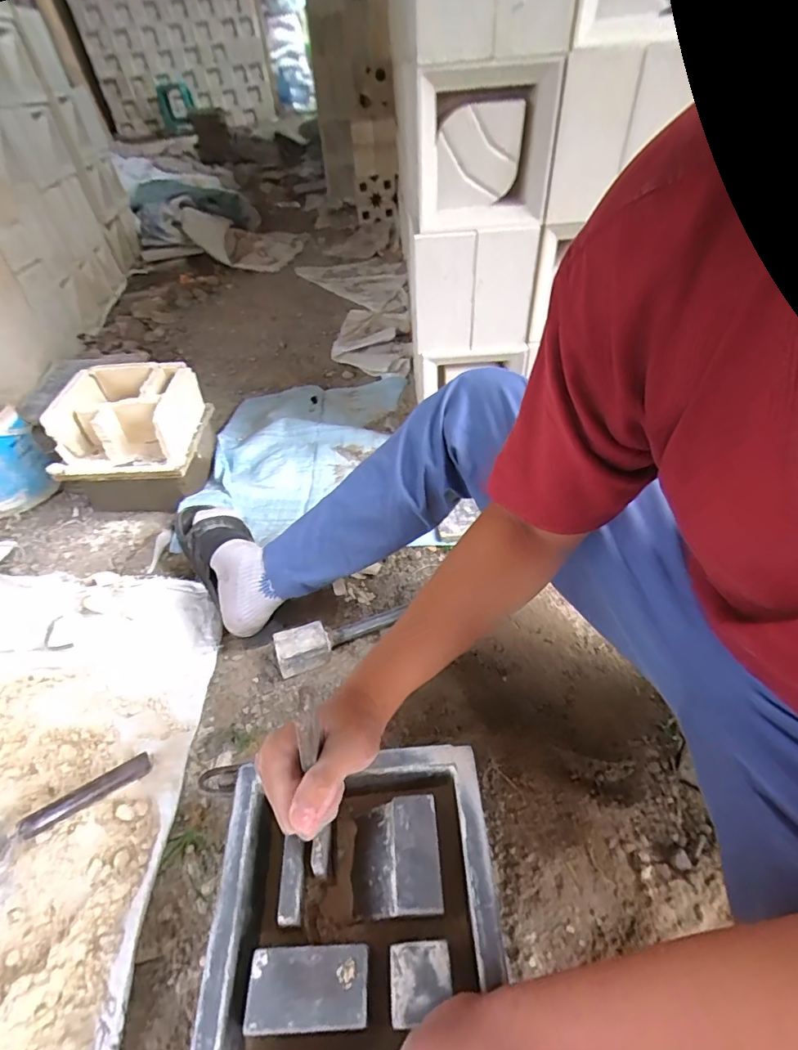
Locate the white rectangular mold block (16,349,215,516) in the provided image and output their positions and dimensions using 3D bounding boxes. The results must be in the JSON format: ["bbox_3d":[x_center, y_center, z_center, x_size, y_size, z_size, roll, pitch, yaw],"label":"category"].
[{"bbox_3d":[-0.534,-0.177,0.978,0.248,0.213,0.235,-4,45,-2],"label":"white rectangular mold block"}]

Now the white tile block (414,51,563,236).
[{"bbox_3d":[0.133,-0.576,0.749,0.210,0.194,0.048,-3,43,5],"label":"white tile block"}]

